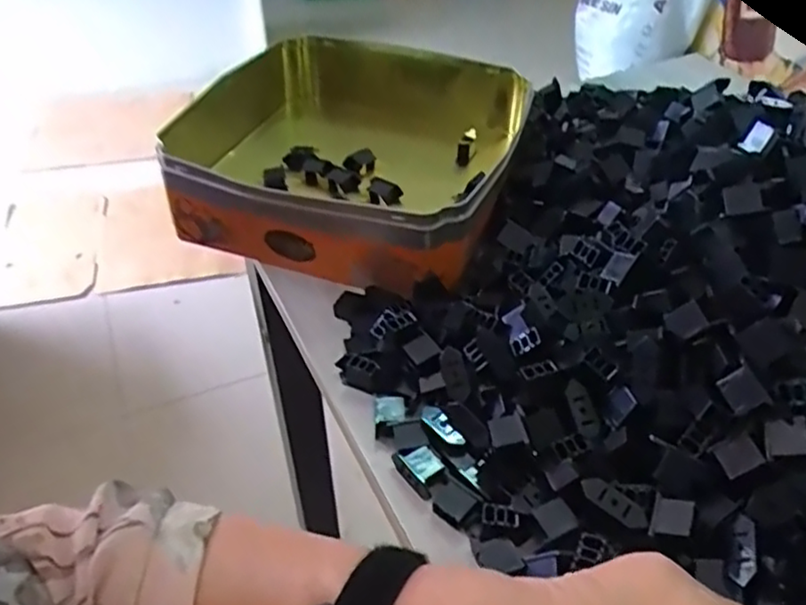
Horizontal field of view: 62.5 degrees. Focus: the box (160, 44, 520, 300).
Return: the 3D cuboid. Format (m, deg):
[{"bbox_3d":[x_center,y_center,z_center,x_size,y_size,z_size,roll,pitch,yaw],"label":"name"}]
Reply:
[{"bbox_3d":[-0.032,-0.138,0.540,0.232,0.093,0.290,12,43,13],"label":"box"}]

